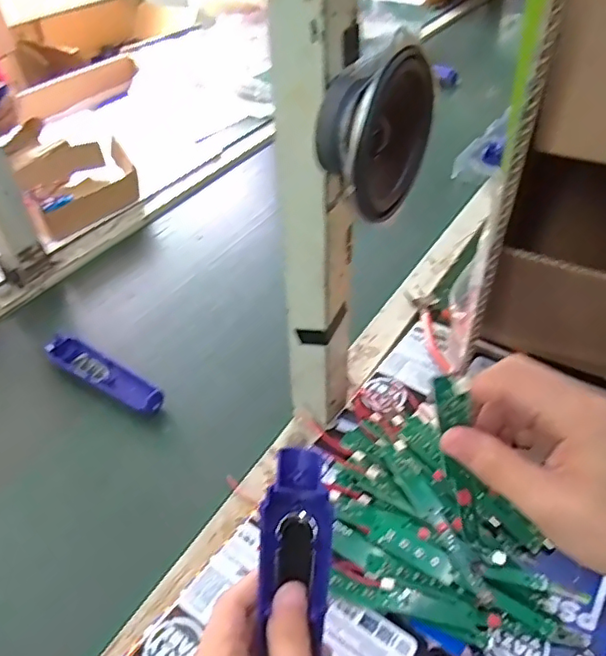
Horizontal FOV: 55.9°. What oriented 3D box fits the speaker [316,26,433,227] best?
[{"bbox_3d":[0.039,-0.120,0.340,0.048,0.090,0.096,20,45,24],"label":"speaker"}]

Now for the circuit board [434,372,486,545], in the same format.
[{"bbox_3d":[0.090,0.076,0.318,0.012,0.113,0.016,-30,28,-29],"label":"circuit board"}]

